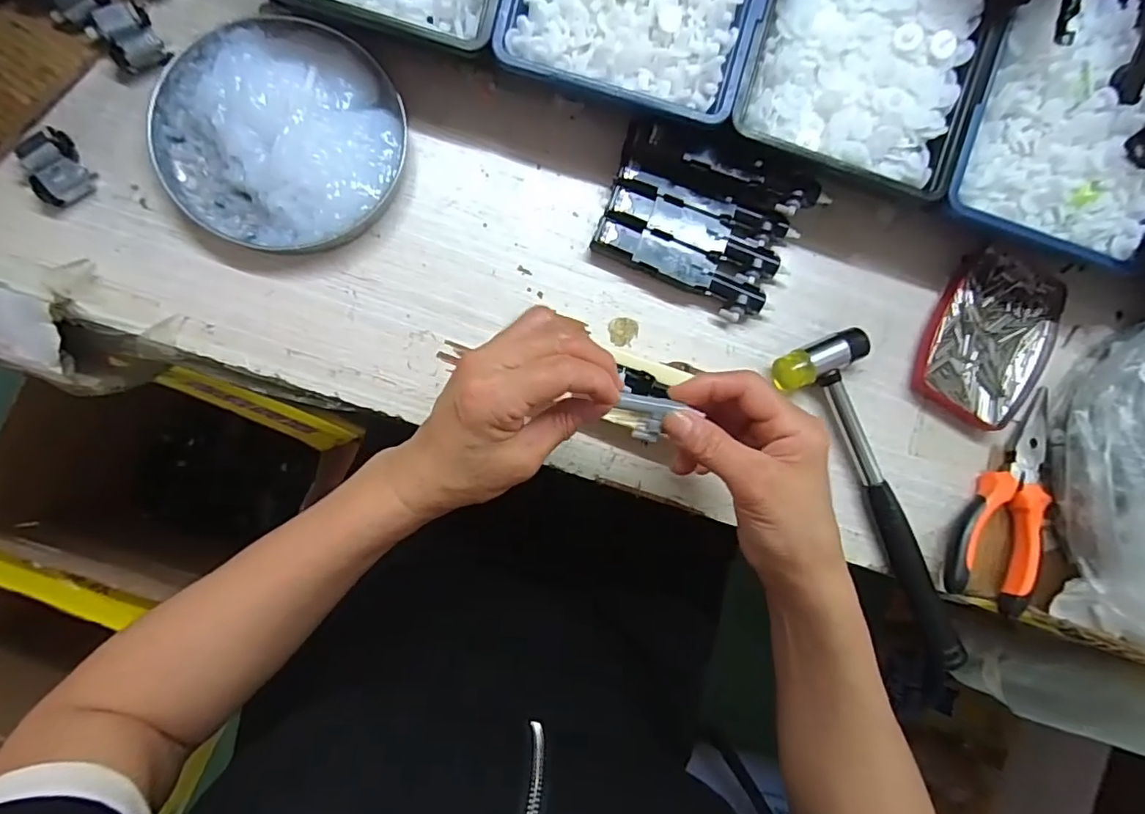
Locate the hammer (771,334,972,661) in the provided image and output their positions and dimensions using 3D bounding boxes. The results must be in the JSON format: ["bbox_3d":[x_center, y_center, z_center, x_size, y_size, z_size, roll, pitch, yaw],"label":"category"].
[{"bbox_3d":[0.209,0.062,0.371,0.060,0.021,0.229,-24,89,-8],"label":"hammer"}]

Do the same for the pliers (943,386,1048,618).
[{"bbox_3d":[0.305,0.062,0.376,0.049,0.029,0.155,31,83,-4],"label":"pliers"}]

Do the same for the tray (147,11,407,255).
[{"bbox_3d":[-0.179,-0.168,0.339,0.142,0.028,0.141,0,86,-7],"label":"tray"}]

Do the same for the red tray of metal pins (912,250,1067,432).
[{"bbox_3d":[0.294,-0.049,0.391,0.088,0.012,0.120,22,84,-5],"label":"red tray of metal pins"}]

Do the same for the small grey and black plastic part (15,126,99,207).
[{"bbox_3d":[-0.305,-0.140,0.327,0.029,0.016,0.036,-32,90,-8],"label":"small grey and black plastic part"}]

